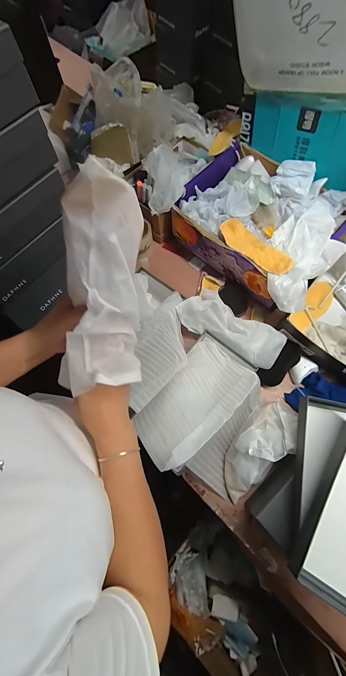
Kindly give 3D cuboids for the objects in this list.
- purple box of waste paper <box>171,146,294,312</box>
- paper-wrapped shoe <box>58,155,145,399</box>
[{"bbox_3d":[0.215,-0.324,0.708,0.298,0.143,0.397,-41,75,-11],"label":"purple box of waste paper"},{"bbox_3d":[-0.080,-0.050,0.290,0.081,0.242,0.064,13,30,6],"label":"paper-wrapped shoe"}]

